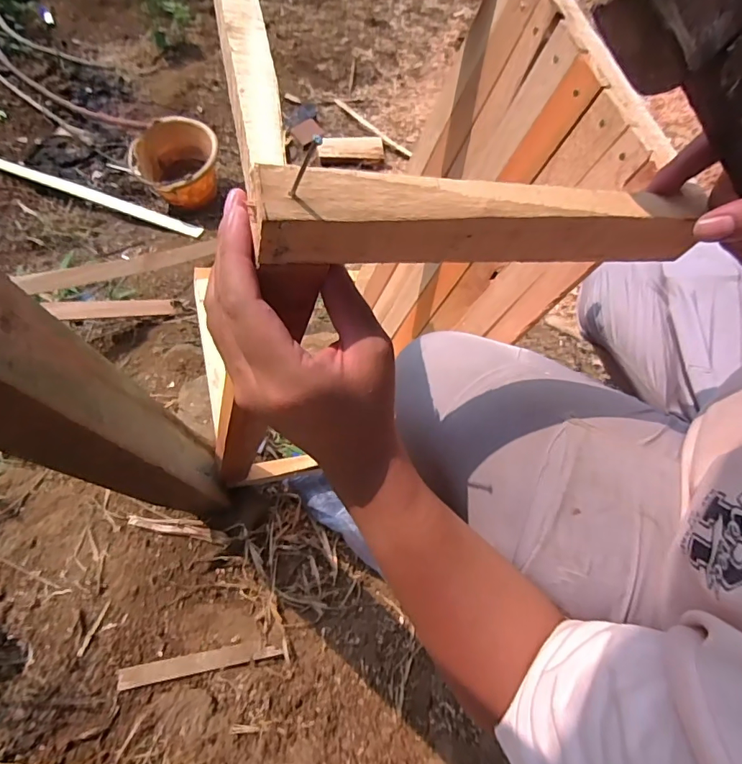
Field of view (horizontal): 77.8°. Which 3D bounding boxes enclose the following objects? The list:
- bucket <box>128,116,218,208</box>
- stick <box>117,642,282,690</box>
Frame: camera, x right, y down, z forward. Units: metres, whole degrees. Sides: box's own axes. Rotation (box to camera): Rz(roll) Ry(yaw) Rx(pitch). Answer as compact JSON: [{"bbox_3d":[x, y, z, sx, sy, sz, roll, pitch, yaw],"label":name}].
[{"bbox_3d":[-0.547,-0.626,1.337,0.231,0.145,0.223,0,69,0],"label":"bucket"},{"bbox_3d":[-0.197,0.329,0.541,0.175,0.004,0.021,0,49,-22],"label":"stick"}]

